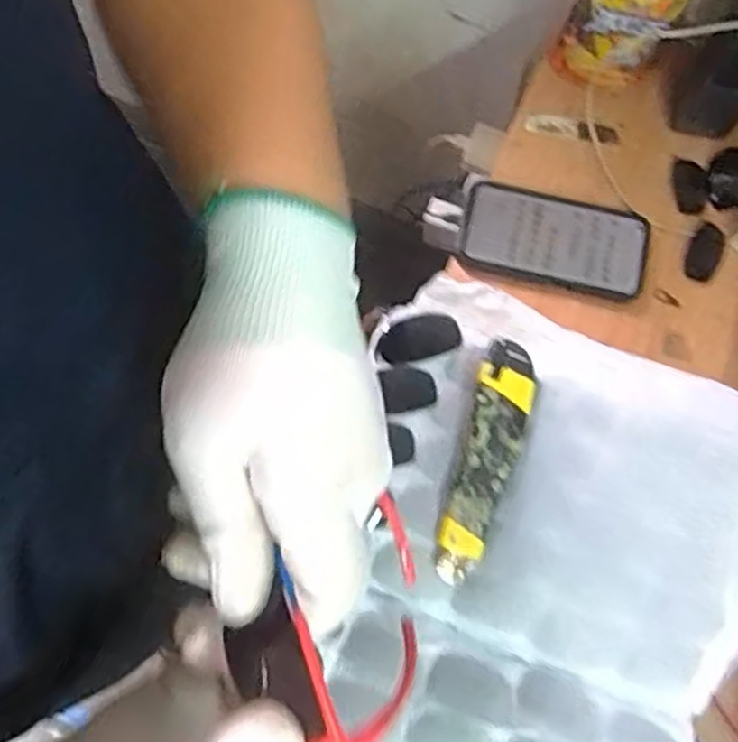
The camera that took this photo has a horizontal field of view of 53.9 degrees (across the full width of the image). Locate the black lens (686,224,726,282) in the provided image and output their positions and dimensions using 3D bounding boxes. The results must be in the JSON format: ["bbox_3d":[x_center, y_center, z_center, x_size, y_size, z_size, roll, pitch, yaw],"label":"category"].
[{"bbox_3d":[0.295,-0.104,0.633,0.027,0.008,0.054,27,77,5],"label":"black lens"}]

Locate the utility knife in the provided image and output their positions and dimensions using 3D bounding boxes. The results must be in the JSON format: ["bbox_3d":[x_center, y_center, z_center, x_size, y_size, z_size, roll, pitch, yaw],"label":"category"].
[{"bbox_3d":[0.076,0.059,0.475,0.039,0.026,0.154,17,76,2],"label":"utility knife"}]

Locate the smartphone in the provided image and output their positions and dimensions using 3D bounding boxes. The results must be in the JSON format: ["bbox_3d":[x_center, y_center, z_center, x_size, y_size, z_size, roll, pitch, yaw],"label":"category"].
[{"bbox_3d":[0.160,-0.113,0.627,0.156,0.017,0.077,13,76,2],"label":"smartphone"}]

